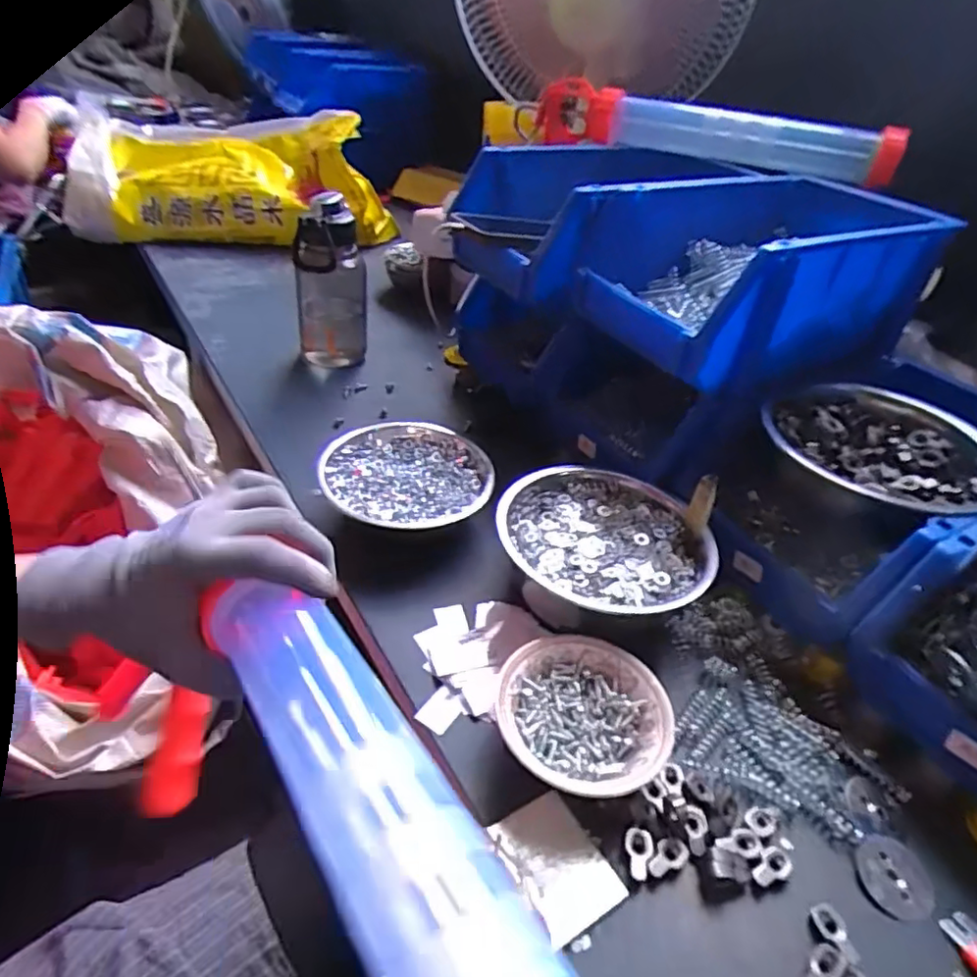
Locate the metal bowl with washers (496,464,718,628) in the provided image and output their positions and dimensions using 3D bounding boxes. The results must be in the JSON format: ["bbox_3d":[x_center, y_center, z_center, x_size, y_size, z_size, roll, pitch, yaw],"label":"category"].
[{"bbox_3d":[0.098,0.057,0.560,0.172,0.064,0.181,5,38,-4],"label":"metal bowl with washers"}]

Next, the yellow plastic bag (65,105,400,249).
[{"bbox_3d":[-0.493,-0.613,1.219,0.592,0.199,0.273,4,38,-5],"label":"yellow plastic bag"}]

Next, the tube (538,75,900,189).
[{"bbox_3d":[0.282,-0.463,0.816,0.459,0.070,0.068,20,40,15],"label":"tube"}]

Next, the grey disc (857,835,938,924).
[{"bbox_3d":[0.265,0.252,0.402,0.048,0.005,0.045,5,38,-4],"label":"grey disc"}]

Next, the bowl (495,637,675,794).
[{"bbox_3d":[0.065,0.166,0.444,0.117,0.038,0.116,5,38,-4],"label":"bowl"}]

